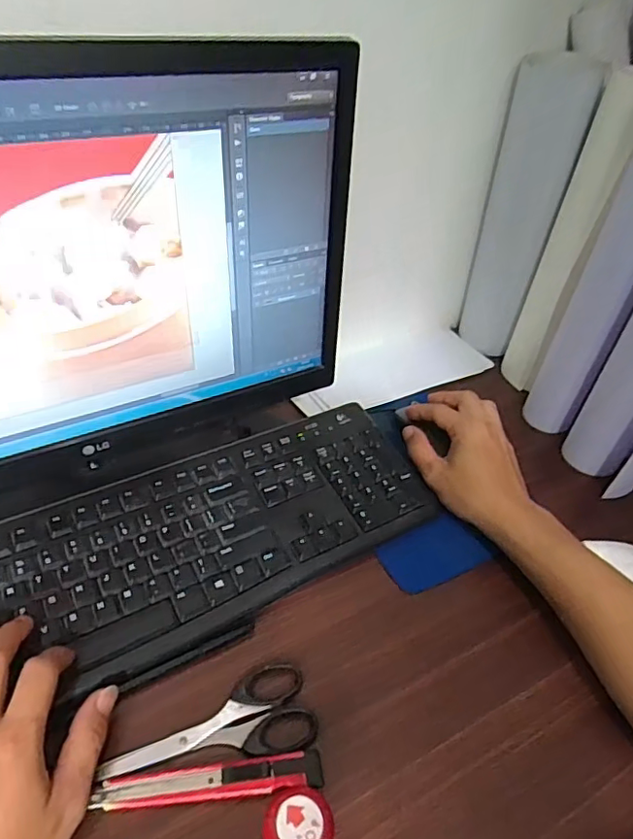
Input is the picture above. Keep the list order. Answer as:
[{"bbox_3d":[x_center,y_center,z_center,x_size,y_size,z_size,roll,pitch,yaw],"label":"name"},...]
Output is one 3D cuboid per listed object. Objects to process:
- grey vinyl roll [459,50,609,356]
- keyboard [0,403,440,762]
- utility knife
[{"bbox_3d":[0.216,-0.217,0.615,0.071,0.307,0.068,10,42,3],"label":"grey vinyl roll"},{"bbox_3d":[-0.108,0.103,0.442,0.431,0.031,0.163,-16,47,-23],"label":"keyboard"},{"bbox_3d":[-0.063,0.220,0.337,0.133,0.010,0.019,0,42,-9],"label":"utility knife"}]

